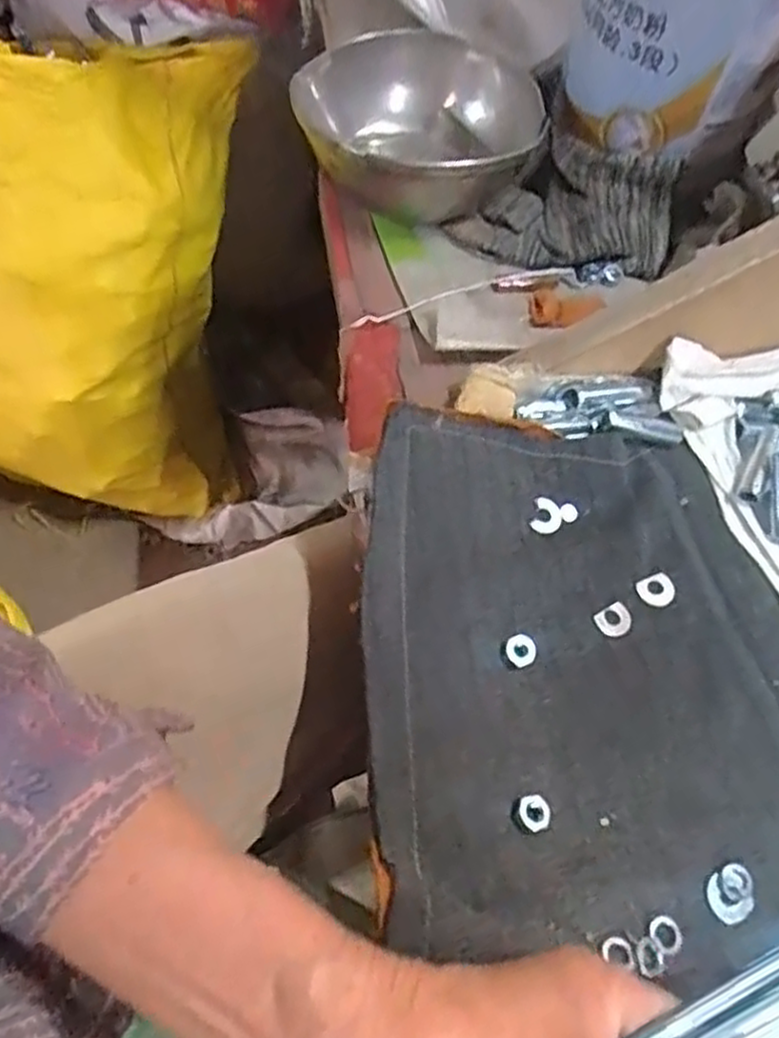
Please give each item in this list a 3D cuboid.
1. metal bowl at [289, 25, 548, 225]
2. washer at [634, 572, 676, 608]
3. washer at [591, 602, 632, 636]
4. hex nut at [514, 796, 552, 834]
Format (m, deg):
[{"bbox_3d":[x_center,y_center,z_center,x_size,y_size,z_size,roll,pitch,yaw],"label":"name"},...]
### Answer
[{"bbox_3d":[0.016,-0.254,0.475,0.129,0.052,0.141,2,63,-3],"label":"metal bowl"},{"bbox_3d":[0.132,0.035,0.365,0.020,0.004,0.016,-22,66,-14],"label":"washer"},{"bbox_3d":[0.108,0.049,0.355,0.018,0.004,0.014,-26,67,-16],"label":"washer"},{"bbox_3d":[0.059,0.122,0.305,0.014,0.005,0.014,-12,64,-10],"label":"hex nut"}]

